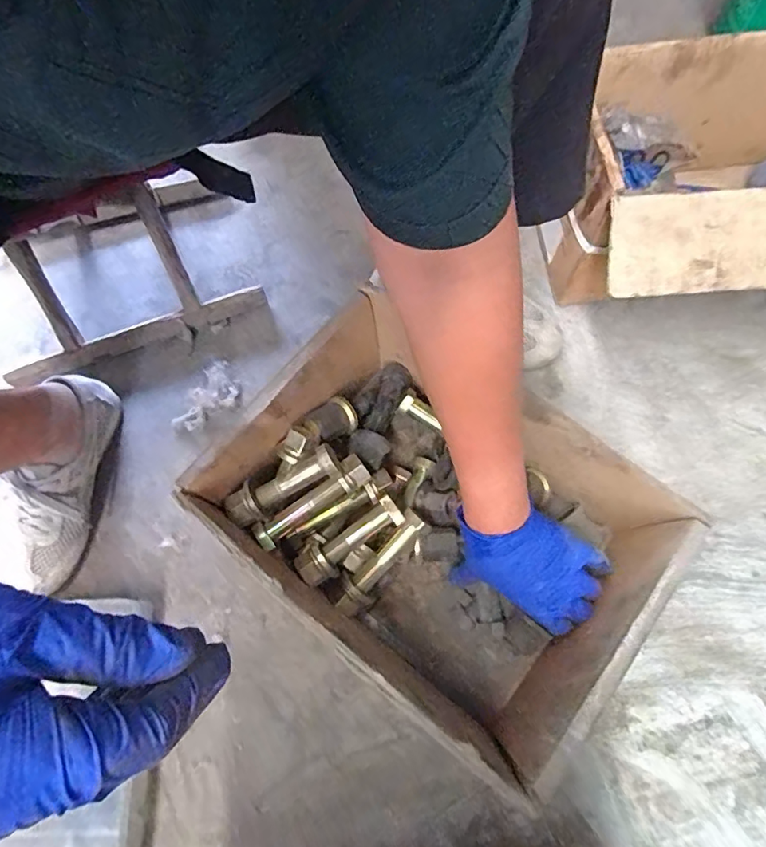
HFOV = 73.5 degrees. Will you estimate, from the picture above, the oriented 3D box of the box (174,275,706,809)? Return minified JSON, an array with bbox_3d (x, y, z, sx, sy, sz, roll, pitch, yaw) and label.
[{"bbox_3d":[0.045,0.096,0.509,0.366,0.165,0.265,37,77,12],"label":"box"}]

